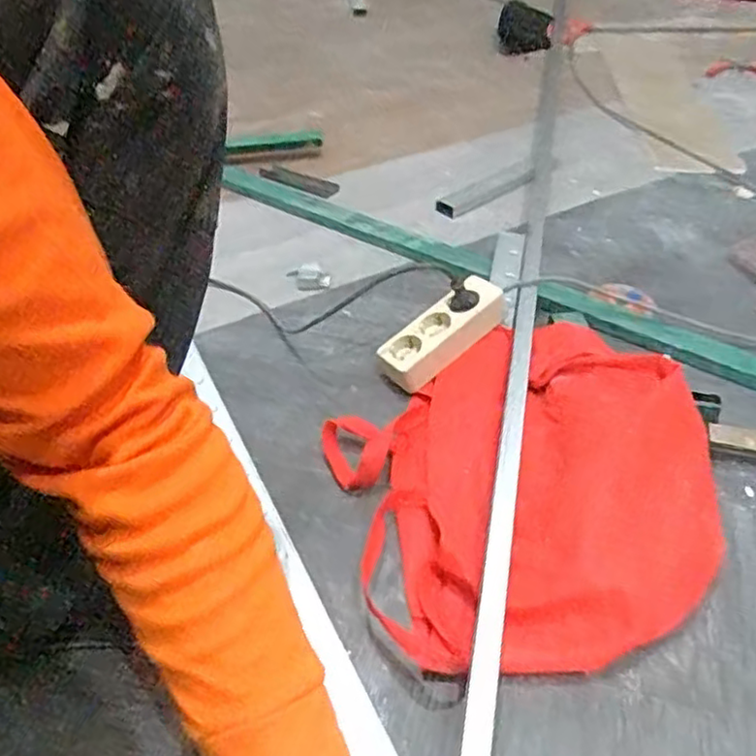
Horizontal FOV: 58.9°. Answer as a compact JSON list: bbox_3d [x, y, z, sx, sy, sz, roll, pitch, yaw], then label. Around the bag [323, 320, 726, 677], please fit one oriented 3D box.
[{"bbox_3d":[0.132,0.075,0.632,0.327,0.102,0.373,-11,44,-10],"label":"bag"}]

